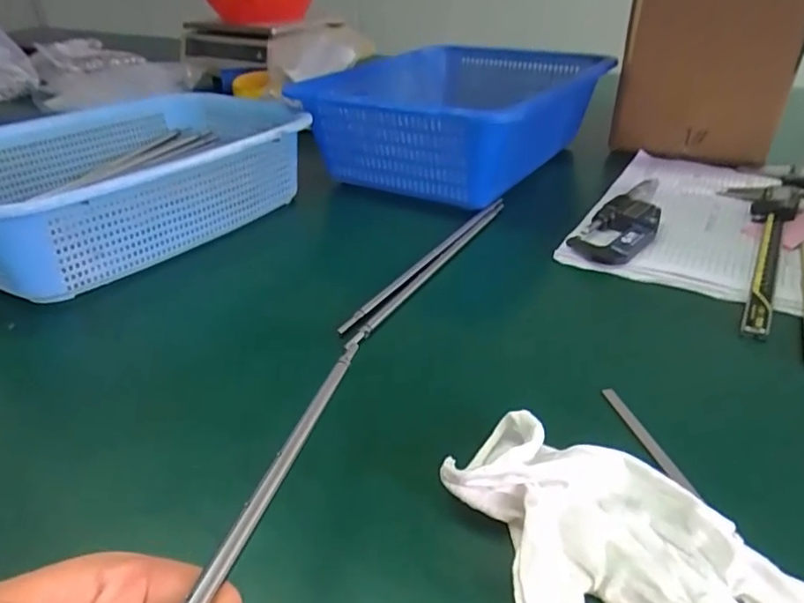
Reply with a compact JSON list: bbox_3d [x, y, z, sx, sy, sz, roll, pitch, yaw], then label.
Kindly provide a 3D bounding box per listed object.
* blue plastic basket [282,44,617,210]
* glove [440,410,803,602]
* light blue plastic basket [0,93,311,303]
[{"bbox_3d":[0.091,-0.234,0.703,0.259,0.113,0.415,18,37,27],"label":"blue plastic basket"},{"bbox_3d":[0.086,0.104,0.225,0.104,0.031,0.166,-23,38,-31],"label":"glove"},{"bbox_3d":[-0.264,-0.121,0.542,0.245,0.093,0.346,24,40,34],"label":"light blue plastic basket"}]

